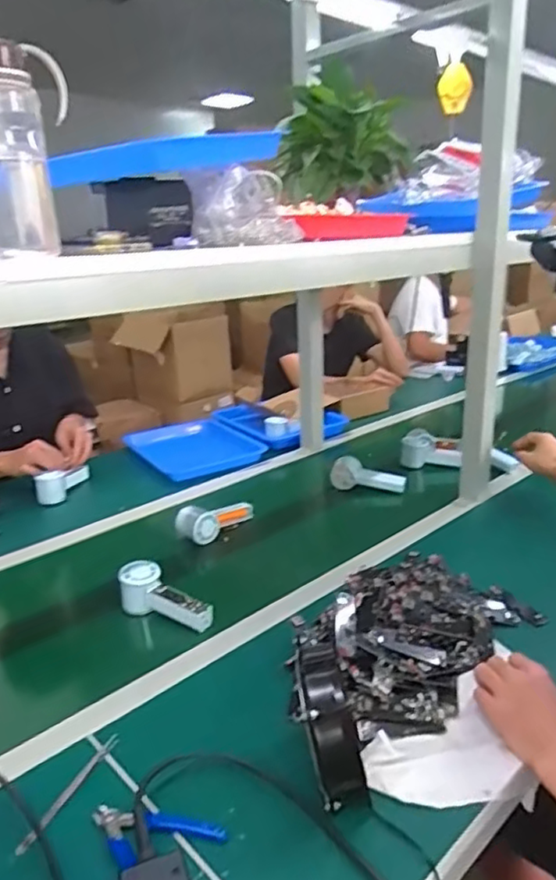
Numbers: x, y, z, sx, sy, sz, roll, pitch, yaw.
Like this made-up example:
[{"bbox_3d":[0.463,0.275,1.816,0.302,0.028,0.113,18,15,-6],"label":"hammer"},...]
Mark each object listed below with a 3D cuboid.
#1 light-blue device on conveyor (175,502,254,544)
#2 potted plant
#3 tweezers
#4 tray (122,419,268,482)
[{"bbox_3d":[-0.108,0.140,1.140,0.155,0.047,0.063,-16,22,-38],"label":"light-blue device on conveyor"},{"bbox_3d":[0.121,-0.555,1.138,0.235,0.214,0.234,0,17,7],"label":"potted plant"},{"bbox_3d":[-0.199,0.339,0.603,0.011,0.008,0.139,5,19,23],"label":"tweezers"},{"bbox_3d":[-0.226,0.017,1.565,0.268,0.038,0.389,-13,20,-32],"label":"tray"}]

